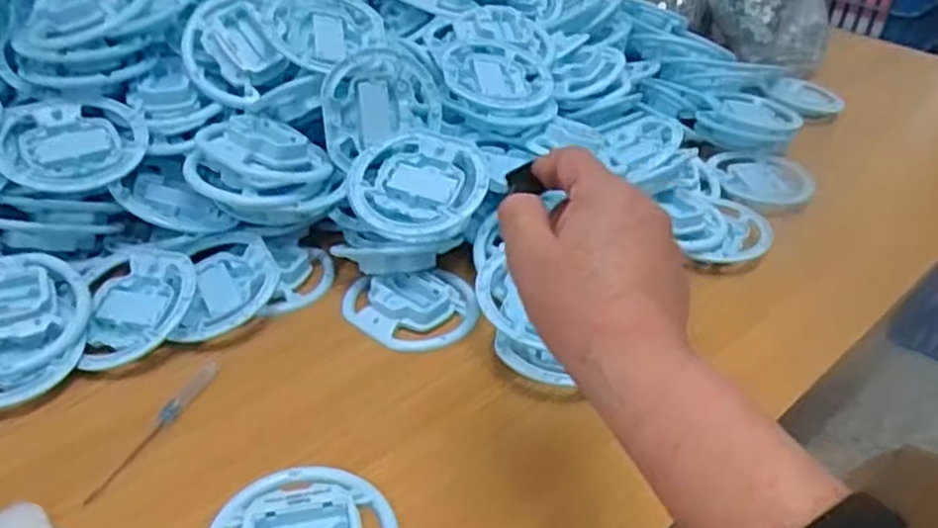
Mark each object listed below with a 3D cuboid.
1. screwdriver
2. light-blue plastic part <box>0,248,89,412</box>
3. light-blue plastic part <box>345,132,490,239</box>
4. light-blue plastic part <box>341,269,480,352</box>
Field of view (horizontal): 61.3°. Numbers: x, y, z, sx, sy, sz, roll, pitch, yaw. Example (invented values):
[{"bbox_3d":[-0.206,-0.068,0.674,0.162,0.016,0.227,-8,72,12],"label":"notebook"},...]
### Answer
[{"bbox_3d":[-0.196,0.102,0.499,0.011,0.006,0.120,15,36,16],"label":"screwdriver"},{"bbox_3d":[-0.315,0.039,0.528,0.109,0.024,0.120,27,55,-1],"label":"light-blue plastic part"},{"bbox_3d":[-0.040,-0.063,0.620,0.105,0.022,0.105,-3,56,2],"label":"light-blue plastic part"},{"bbox_3d":[-0.042,0.033,0.602,0.100,0.016,0.083,-6,35,-13],"label":"light-blue plastic part"}]

